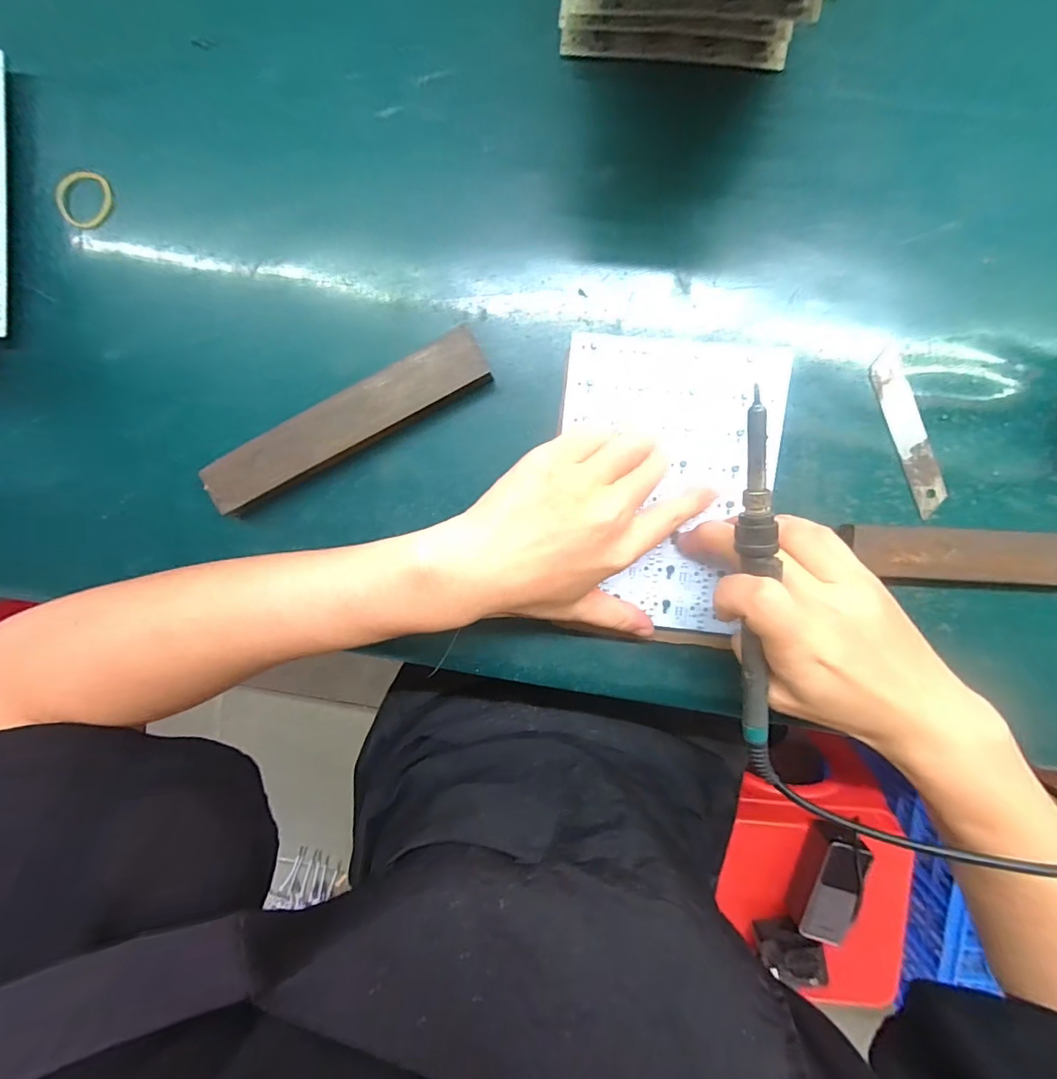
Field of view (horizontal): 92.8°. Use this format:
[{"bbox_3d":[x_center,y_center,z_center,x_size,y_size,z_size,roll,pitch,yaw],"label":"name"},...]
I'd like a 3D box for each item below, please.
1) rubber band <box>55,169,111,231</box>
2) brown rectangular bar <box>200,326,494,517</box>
[{"bbox_3d":[-0.284,-0.218,0.320,0.036,0.004,0.035,0,96,4],"label":"rubber band"},{"bbox_3d":[-0.113,-0.071,0.314,0.186,0.023,0.035,-26,93,7],"label":"brown rectangular bar"}]

